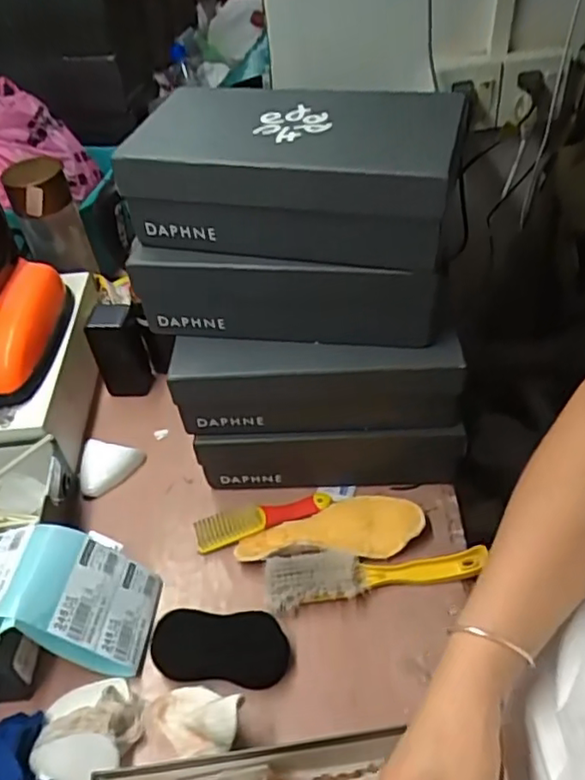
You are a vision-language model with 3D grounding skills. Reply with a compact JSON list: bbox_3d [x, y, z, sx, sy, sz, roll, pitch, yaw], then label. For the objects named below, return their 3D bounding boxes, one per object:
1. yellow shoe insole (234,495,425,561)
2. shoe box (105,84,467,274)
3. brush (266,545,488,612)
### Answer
[{"bbox_3d":[0.042,0.154,0.700,0.203,0.020,0.075,-5,46,1],"label":"yellow shoe insole"},{"bbox_3d":[-0.001,-0.214,0.605,0.294,0.099,0.165,5,47,10],"label":"shoe box"},{"bbox_3d":[0.085,0.184,0.653,0.226,0.027,0.052,-9,46,-3],"label":"brush"}]

